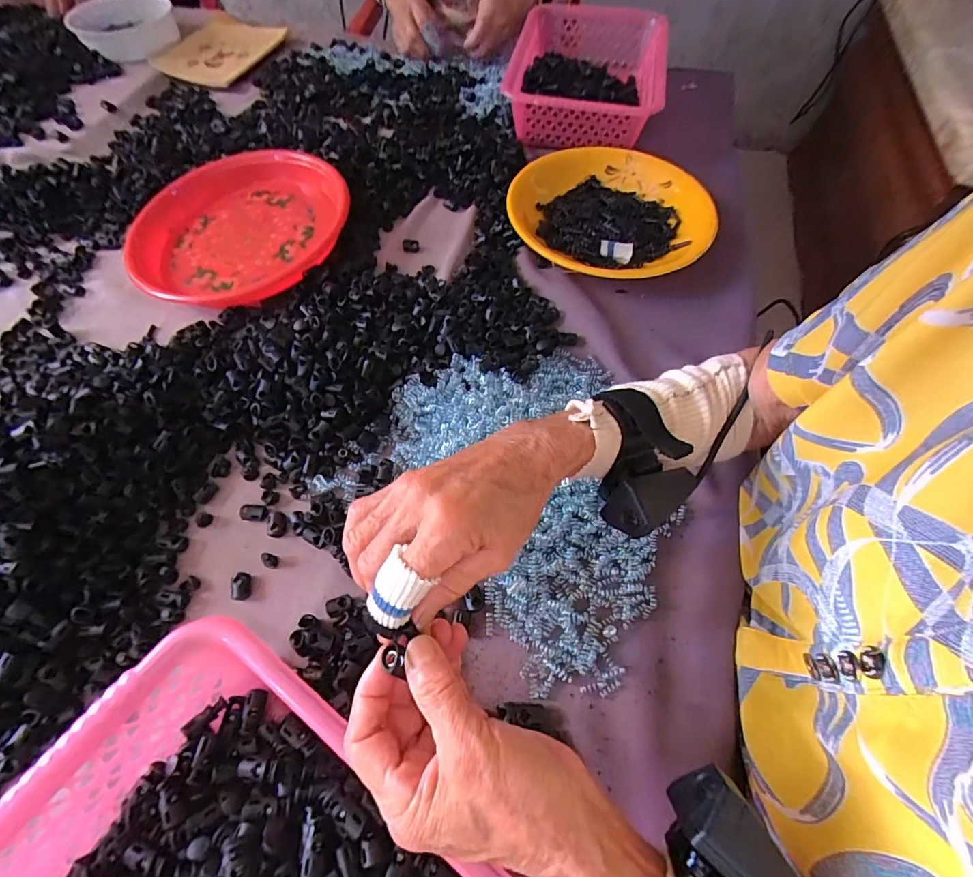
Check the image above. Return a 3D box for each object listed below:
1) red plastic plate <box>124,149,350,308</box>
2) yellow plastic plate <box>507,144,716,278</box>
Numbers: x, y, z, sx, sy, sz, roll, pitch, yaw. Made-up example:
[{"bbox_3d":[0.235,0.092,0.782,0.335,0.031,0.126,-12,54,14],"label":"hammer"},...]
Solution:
[{"bbox_3d":[-0.292,-0.253,0.540,0.243,0.042,0.243,0,61,-1],"label":"red plastic plate"},{"bbox_3d":[0.146,-0.278,0.557,0.238,0.037,0.239,-13,62,-8],"label":"yellow plastic plate"}]

